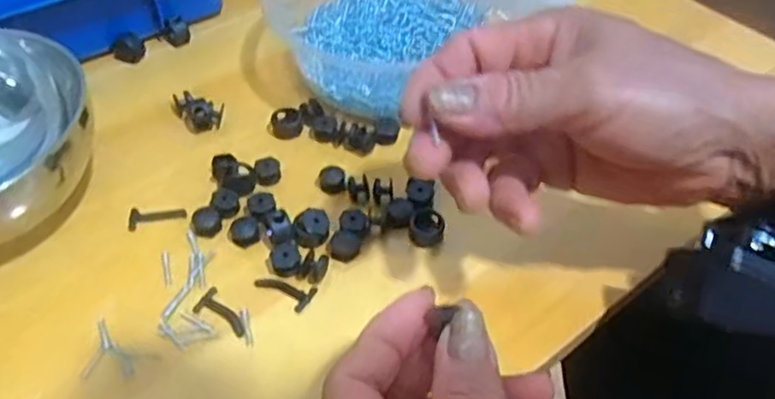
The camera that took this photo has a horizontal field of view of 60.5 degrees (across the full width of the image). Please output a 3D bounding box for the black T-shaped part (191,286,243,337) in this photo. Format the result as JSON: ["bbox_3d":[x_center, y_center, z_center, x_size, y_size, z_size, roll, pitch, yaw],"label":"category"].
[{"bbox_3d":[-0.073,0.050,0.288,0.014,0.004,0.027,-35,59,-26],"label":"black T-shaped part"}]

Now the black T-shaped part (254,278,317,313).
[{"bbox_3d":[-0.047,0.042,0.297,0.028,0.004,0.013,11,51,8],"label":"black T-shaped part"}]

